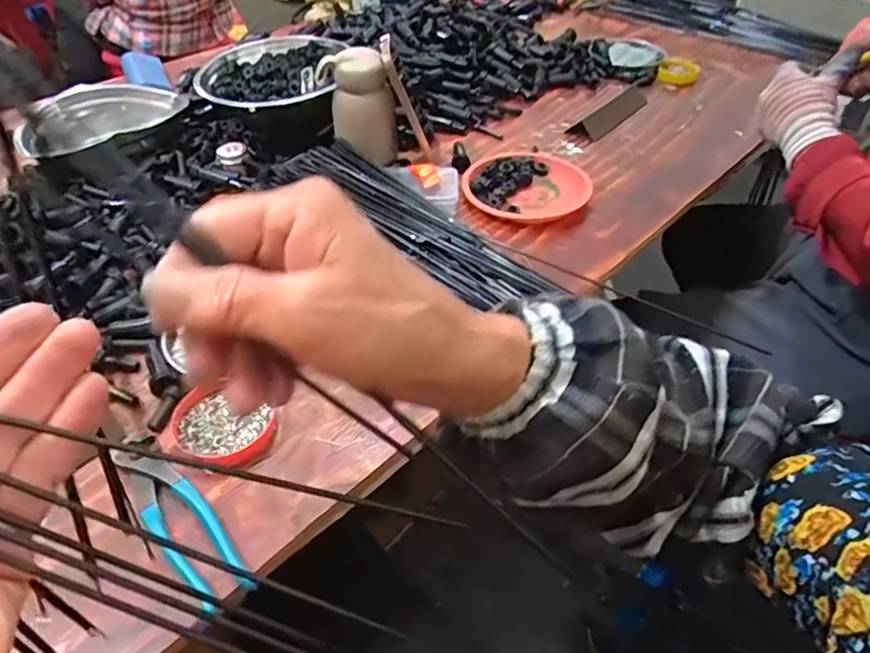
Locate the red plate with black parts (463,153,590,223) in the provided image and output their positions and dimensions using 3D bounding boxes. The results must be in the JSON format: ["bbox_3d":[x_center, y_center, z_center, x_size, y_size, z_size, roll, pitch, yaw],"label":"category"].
[{"bbox_3d":[0.118,-0.173,0.745,0.151,0.019,0.152,0,44,0],"label":"red plate with black parts"}]

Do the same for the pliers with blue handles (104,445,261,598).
[{"bbox_3d":[-0.185,0.133,0.431,0.039,0.016,0.161,-32,52,-29],"label":"pliers with blue handles"}]

